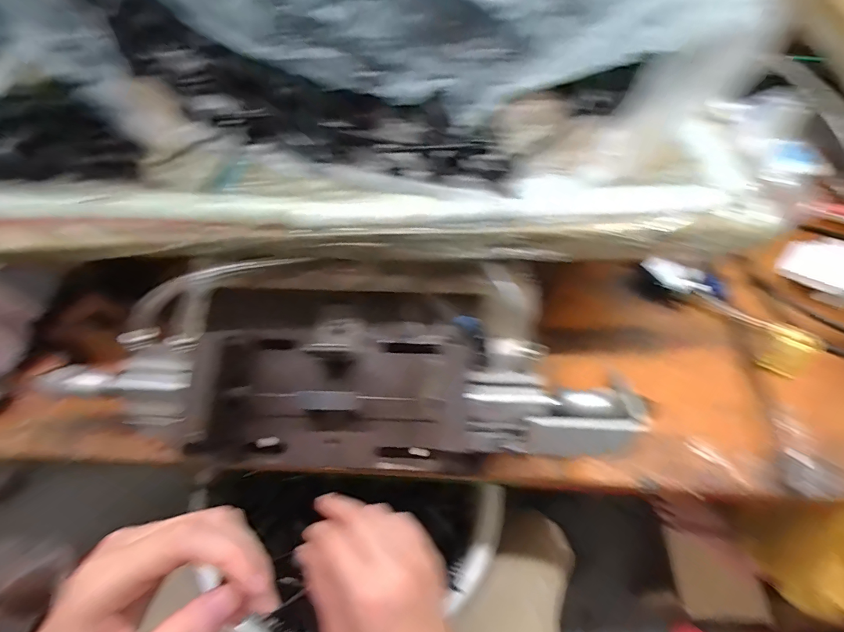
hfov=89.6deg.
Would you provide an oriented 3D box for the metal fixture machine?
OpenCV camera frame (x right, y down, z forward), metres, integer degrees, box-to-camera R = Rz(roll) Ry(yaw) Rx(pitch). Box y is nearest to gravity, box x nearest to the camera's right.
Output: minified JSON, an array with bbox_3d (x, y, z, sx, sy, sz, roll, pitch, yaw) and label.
[{"bbox_3d":[-0.063,0.033,0.335,0.432,0.107,0.145,0,58,2],"label":"metal fixture machine"}]

